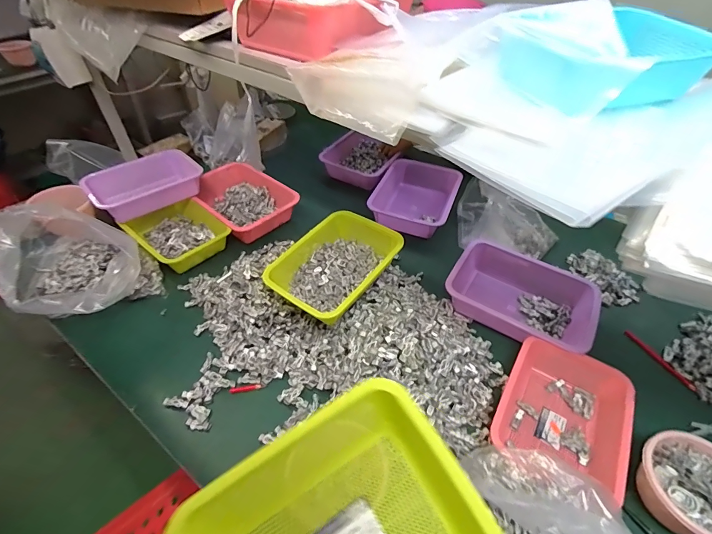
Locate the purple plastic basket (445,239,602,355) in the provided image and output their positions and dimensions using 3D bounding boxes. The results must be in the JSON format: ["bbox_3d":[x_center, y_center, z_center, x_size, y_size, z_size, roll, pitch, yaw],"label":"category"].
[{"bbox_3d":[0.379,0.058,0.855,0.296,0.082,0.225,23,49,20],"label":"purple plastic basket"}]

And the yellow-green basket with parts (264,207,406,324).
[{"bbox_3d":[-0.038,-0.010,0.789,0.197,0.068,0.274,28,51,24],"label":"yellow-green basket with parts"}]

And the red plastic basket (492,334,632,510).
[{"bbox_3d":[0.361,0.268,0.662,0.197,0.079,0.272,25,50,21],"label":"red plastic basket"}]

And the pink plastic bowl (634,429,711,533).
[{"bbox_3d":[0.520,0.341,0.570,0.137,0.067,0.149,1,45,-1],"label":"pink plastic bowl"}]

